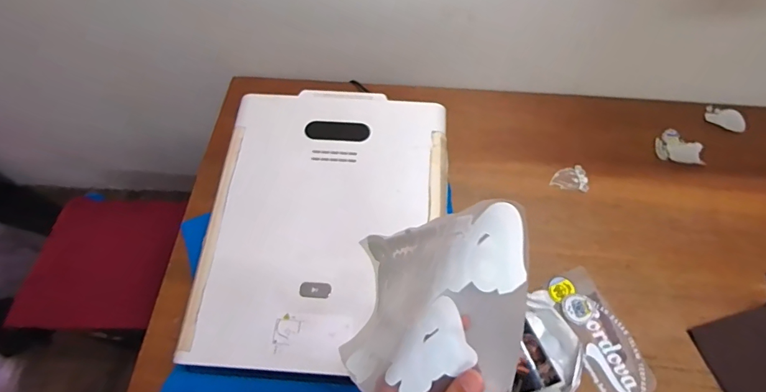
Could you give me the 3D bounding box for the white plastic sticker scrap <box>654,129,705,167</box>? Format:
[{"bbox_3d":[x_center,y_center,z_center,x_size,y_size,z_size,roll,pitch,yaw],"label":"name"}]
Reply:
[{"bbox_3d":[0.692,-0.117,0.993,0.102,0.011,0.092,14,63,9],"label":"white plastic sticker scrap"}]

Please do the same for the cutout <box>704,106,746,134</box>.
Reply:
[{"bbox_3d":[0.832,-0.190,1.031,0.091,0.011,0.053,24,65,13],"label":"cutout"}]

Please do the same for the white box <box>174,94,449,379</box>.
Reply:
[{"bbox_3d":[-0.098,0.032,0.734,0.394,0.048,0.508,3,62,3],"label":"white box"}]

